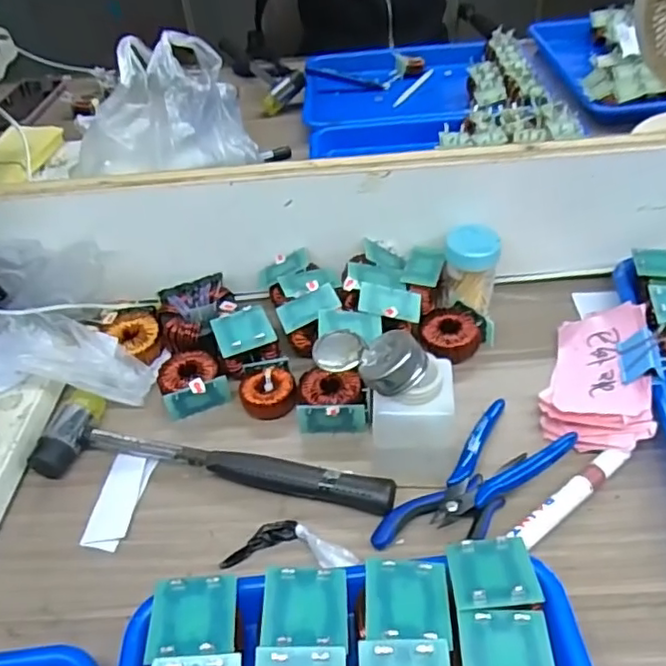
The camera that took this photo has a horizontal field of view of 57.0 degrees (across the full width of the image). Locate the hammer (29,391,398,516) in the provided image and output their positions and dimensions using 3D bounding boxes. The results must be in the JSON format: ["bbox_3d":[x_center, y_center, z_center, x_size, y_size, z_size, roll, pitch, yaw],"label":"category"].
[{"bbox_3d":[-0.085,0.083,0.449,0.261,0.025,0.065,4,45,11],"label":"hammer"}]

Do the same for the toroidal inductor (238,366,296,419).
[{"bbox_3d":[-0.052,0.046,0.488,0.043,0.013,0.044,-10,44,-3],"label":"toroidal inductor"}]

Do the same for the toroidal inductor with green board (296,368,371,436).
[{"bbox_3d":[0.002,0.052,0.472,0.055,0.026,0.043,-2,44,5],"label":"toroidal inductor with green board"}]

